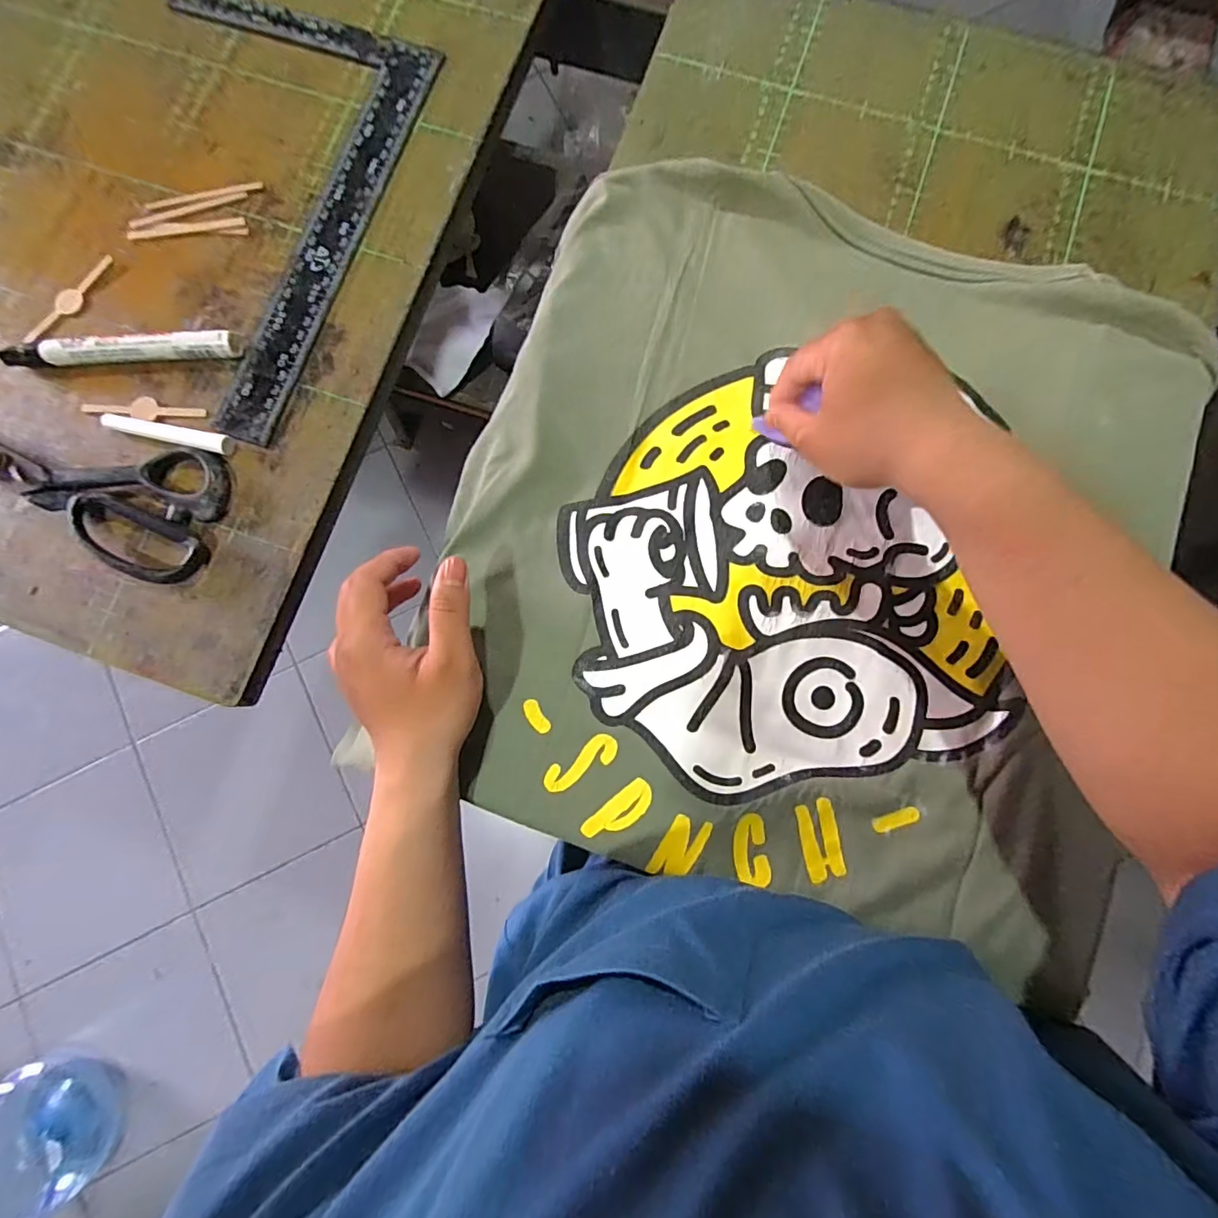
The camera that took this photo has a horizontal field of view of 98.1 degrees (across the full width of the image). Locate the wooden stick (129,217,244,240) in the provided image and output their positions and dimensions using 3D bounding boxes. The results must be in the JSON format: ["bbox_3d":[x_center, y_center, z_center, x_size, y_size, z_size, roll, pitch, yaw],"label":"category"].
[{"bbox_3d":[-0.288,-0.259,0.360,0.079,0.004,0.010,-5,81,0],"label":"wooden stick"}]

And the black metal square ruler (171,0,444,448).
[{"bbox_3d":[-0.262,-0.283,0.363,0.200,0.004,0.310,19,82,4],"label":"black metal square ruler"}]

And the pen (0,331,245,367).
[{"bbox_3d":[-0.316,-0.166,0.339,0.153,0.015,0.016,-2,81,1],"label":"pen"}]

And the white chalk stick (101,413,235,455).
[{"bbox_3d":[-0.277,-0.111,0.330,0.084,0.007,0.013,14,82,3],"label":"white chalk stick"}]

